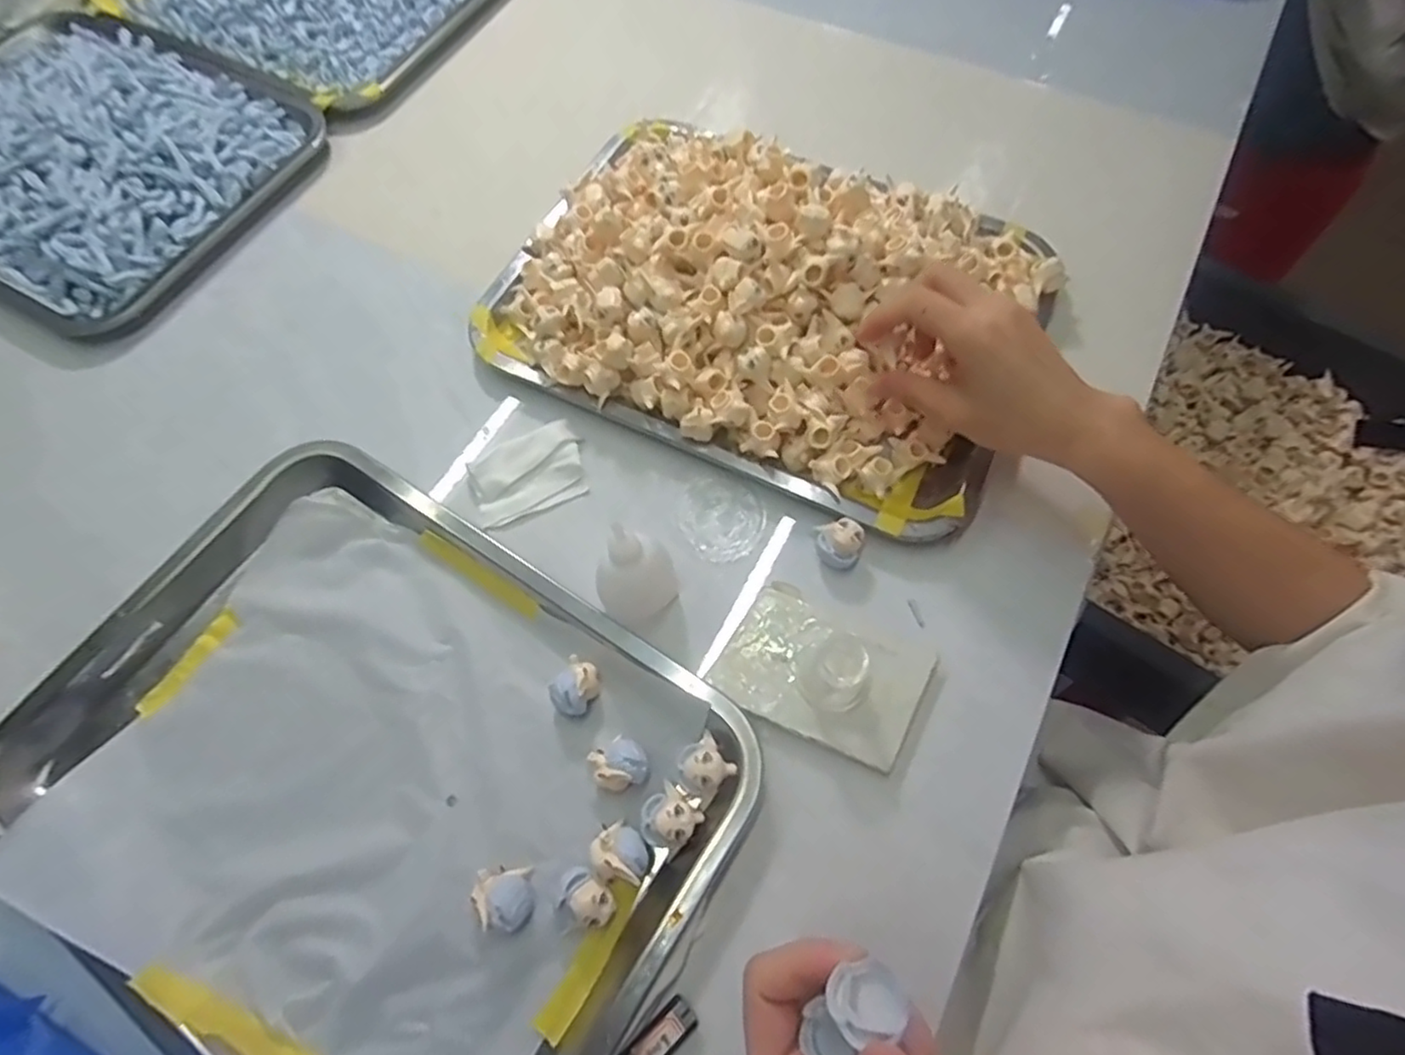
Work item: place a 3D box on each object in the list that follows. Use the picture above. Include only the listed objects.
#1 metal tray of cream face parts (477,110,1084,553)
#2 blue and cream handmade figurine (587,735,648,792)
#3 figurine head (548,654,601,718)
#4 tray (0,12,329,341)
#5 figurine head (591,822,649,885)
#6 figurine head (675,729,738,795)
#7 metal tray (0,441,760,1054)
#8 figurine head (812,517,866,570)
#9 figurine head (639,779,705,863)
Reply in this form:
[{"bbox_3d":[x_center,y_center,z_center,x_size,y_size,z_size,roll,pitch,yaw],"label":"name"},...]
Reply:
[{"bbox_3d":[0.041,-0.161,0.425,0.336,0.070,0.246,25,71,13],"label":"metal tray of cream face parts"},{"bbox_3d":[-0.041,0.120,0.332,0.026,0.024,0.024,-1,68,3],"label":"blue and cream handmade figurine"},{"bbox_3d":[-0.067,0.085,0.347,0.021,0.024,0.028,24,71,12],"label":"figurine head"},{"bbox_3d":[-0.512,-0.309,0.527,0.360,0.034,0.258,27,71,13],"label":"tray"},{"bbox_3d":[-0.038,0.156,0.314,0.026,0.026,0.023,6,68,5],"label":"figurine head"},{"bbox_3d":[0.001,0.120,0.329,0.025,0.022,0.025,-38,71,-12],"label":"figurine head"},{"bbox_3d":[-0.172,0.121,0.336,0.346,0.024,0.255,31,72,14],"label":"metal tray"},{"bbox_3d":[0.078,0.010,0.375,0.025,0.022,0.024,-1,68,3],"label":"figurine head"},{"bbox_3d":[-0.016,0.142,0.320,0.026,0.023,0.027,39,74,17],"label":"figurine head"}]

